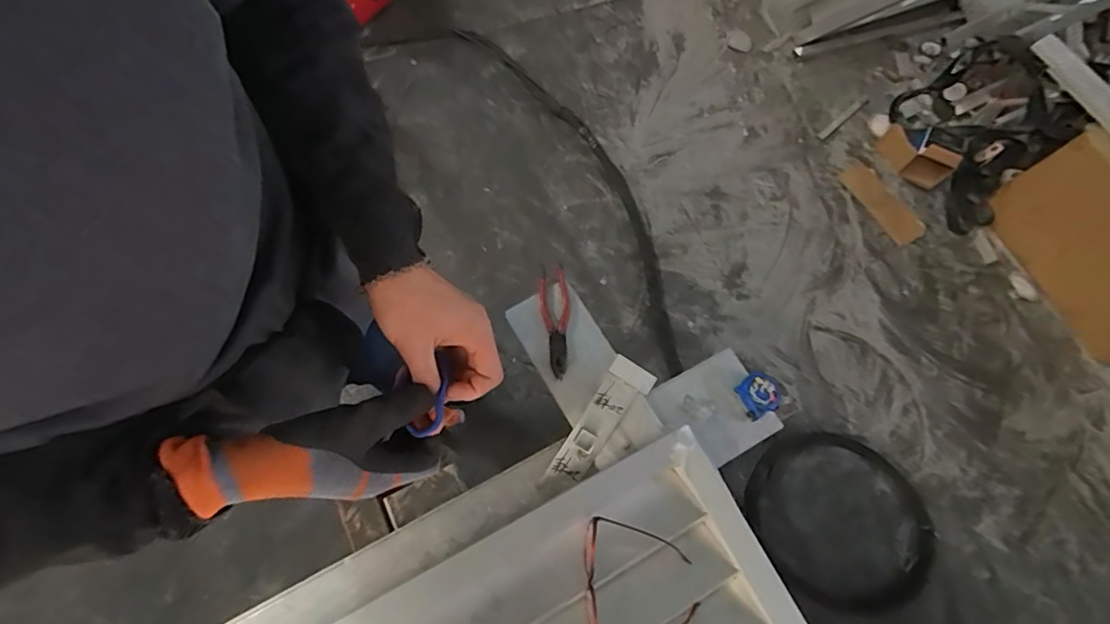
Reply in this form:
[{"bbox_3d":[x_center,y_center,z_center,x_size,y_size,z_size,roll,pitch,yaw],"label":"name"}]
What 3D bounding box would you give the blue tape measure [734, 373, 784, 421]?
[{"bbox_3d":[0.320,0.128,0.805,0.056,0.028,0.061,-19,72,-13],"label":"blue tape measure"}]

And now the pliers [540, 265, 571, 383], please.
[{"bbox_3d":[0.003,0.012,0.815,0.046,0.012,0.184,-4,70,-8],"label":"pliers"}]

